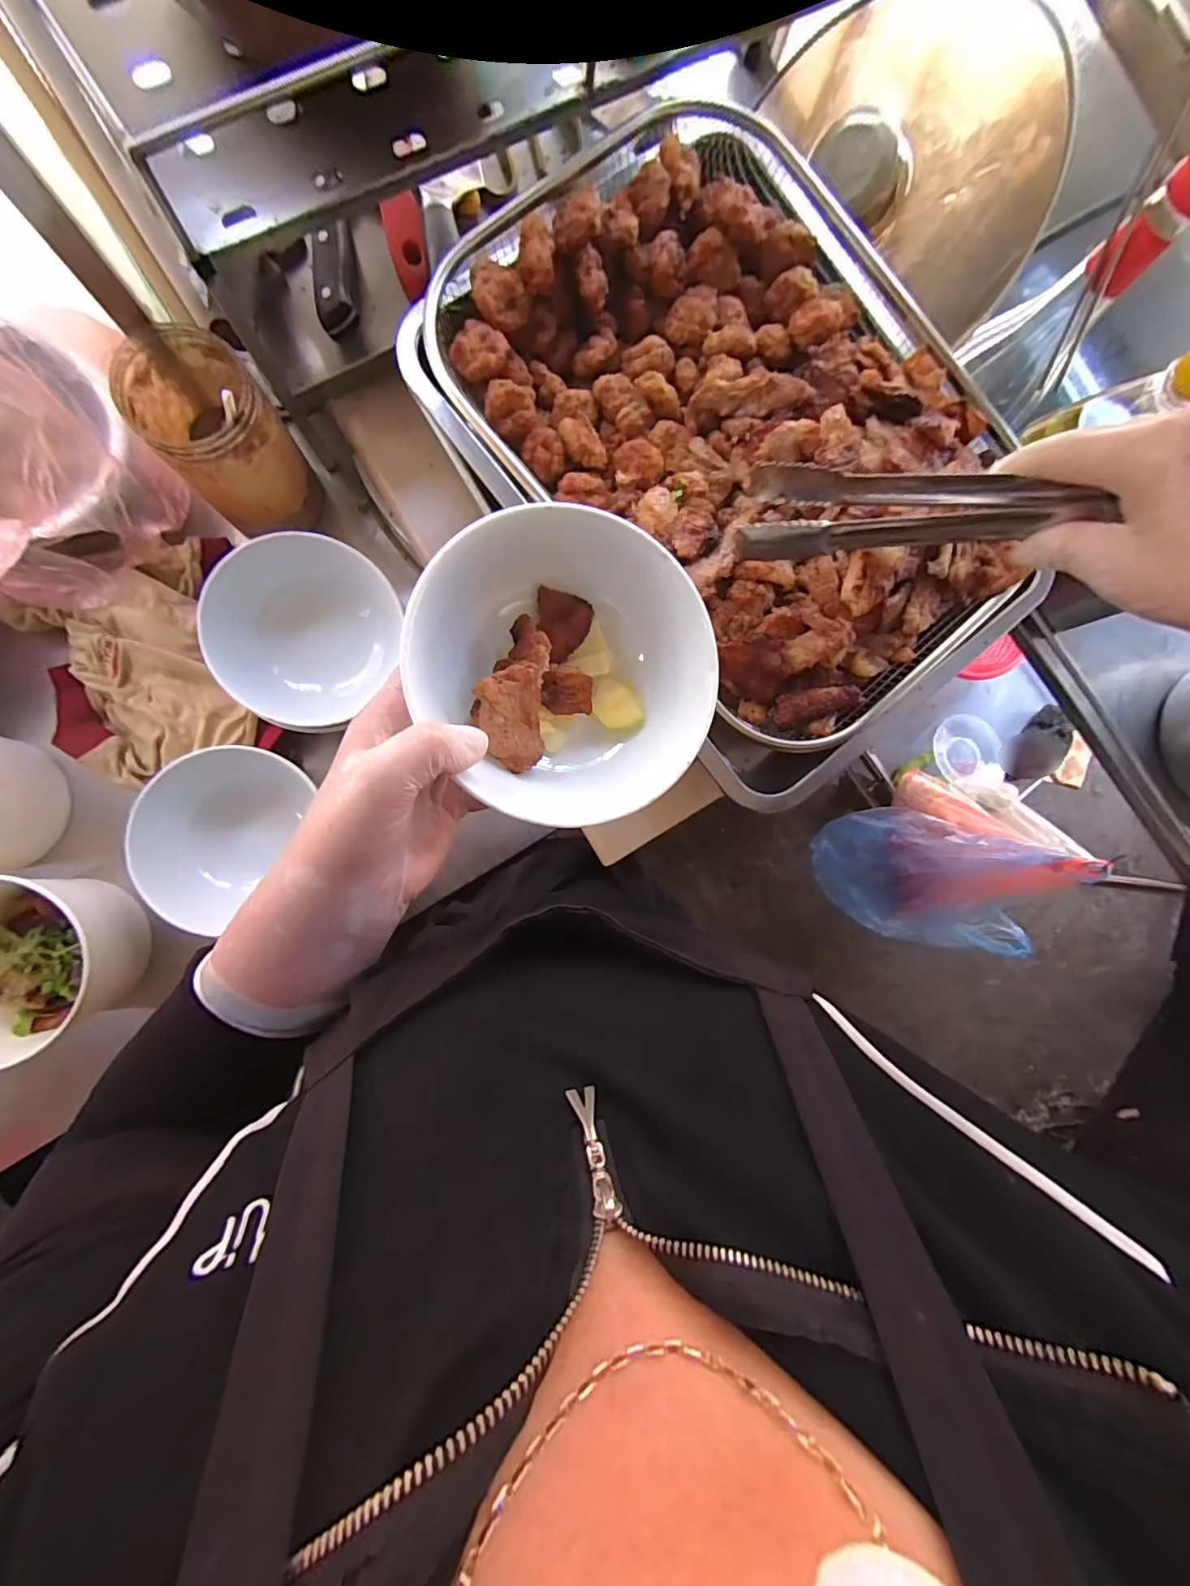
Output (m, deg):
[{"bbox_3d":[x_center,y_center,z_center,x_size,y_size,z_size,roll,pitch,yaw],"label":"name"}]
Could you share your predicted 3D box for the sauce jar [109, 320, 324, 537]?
[{"bbox_3d":[-0.291,-0.278,0.412,0.085,0.114,0.098,-44,93,-6],"label":"sauce jar"}]

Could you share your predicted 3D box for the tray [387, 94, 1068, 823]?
[{"bbox_3d":[0.099,-0.212,0.340,0.281,0.075,0.385,-40,93,-6],"label":"tray"}]

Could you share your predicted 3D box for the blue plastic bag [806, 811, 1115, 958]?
[{"bbox_3d":[0.629,0.171,0.924,0.334,0.348,0.213,20,86,-6],"label":"blue plastic bag"}]

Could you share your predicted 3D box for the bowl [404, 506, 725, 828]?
[{"bbox_3d":[-0.013,-0.060,0.260,0.140,0.063,0.144,0,88,-7],"label":"bowl"}]

